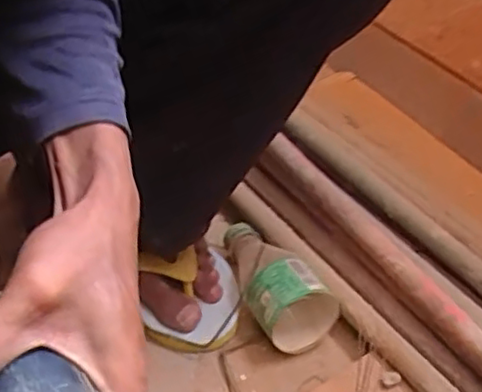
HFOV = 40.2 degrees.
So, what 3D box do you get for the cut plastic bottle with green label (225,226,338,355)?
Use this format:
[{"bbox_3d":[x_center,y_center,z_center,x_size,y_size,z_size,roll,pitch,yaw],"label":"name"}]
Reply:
[{"bbox_3d":[0.025,0.066,0.562,0.062,0.069,0.127,-18,48,-20],"label":"cut plastic bottle with green label"}]

